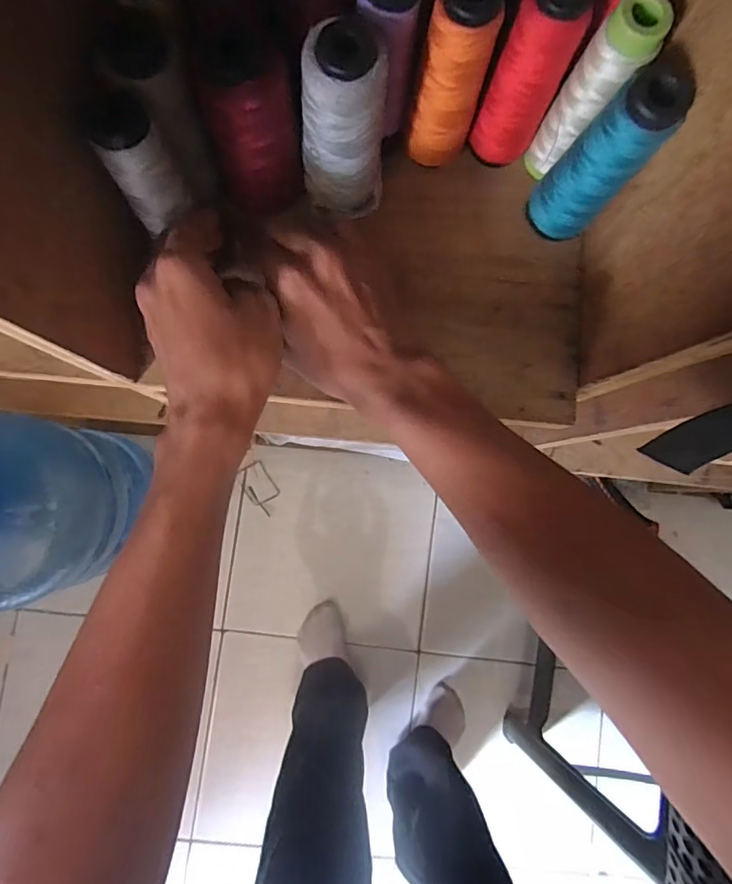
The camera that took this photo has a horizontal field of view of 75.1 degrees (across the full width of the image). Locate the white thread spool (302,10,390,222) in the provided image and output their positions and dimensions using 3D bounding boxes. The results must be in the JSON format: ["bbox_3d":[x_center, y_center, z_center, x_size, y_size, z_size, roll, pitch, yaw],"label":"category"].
[{"bbox_3d":[-0.012,-0.186,0.287,0.051,0.101,0.043,8,85,-4],"label":"white thread spool"}]

